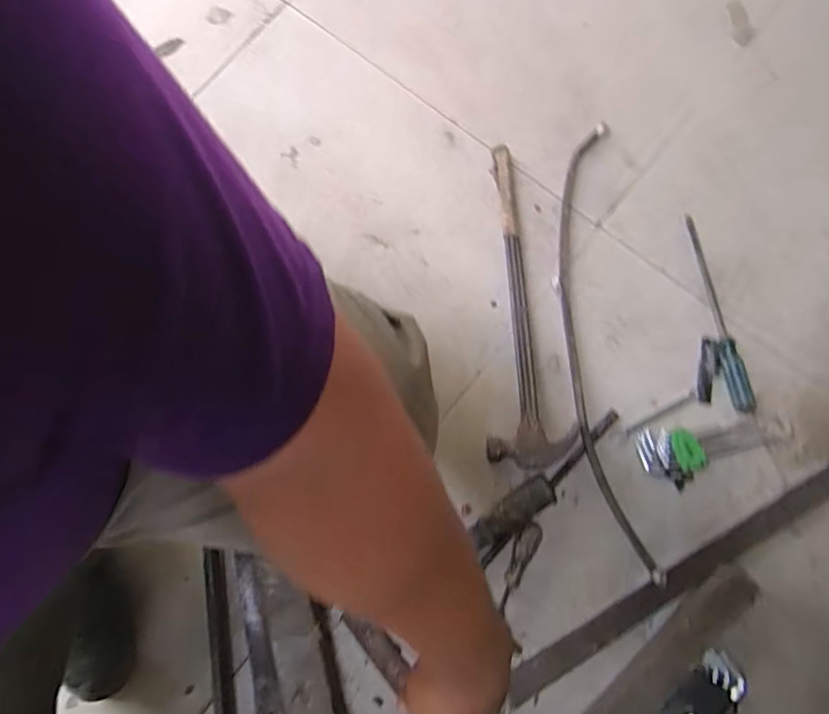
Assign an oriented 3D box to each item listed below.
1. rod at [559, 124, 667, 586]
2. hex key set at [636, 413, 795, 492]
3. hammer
[{"bbox_3d":[0.244,-0.030,0.702,0.088,0.019,0.615,-2,79,0],"label":"rod"},{"bbox_3d":[0.389,0.110,0.672,0.201,0.020,0.071,-14,79,-2],"label":"hex key set"},{"bbox_3d":[0.154,-0.072,0.713,0.107,0.026,0.433,1,79,1],"label":"hammer"}]

